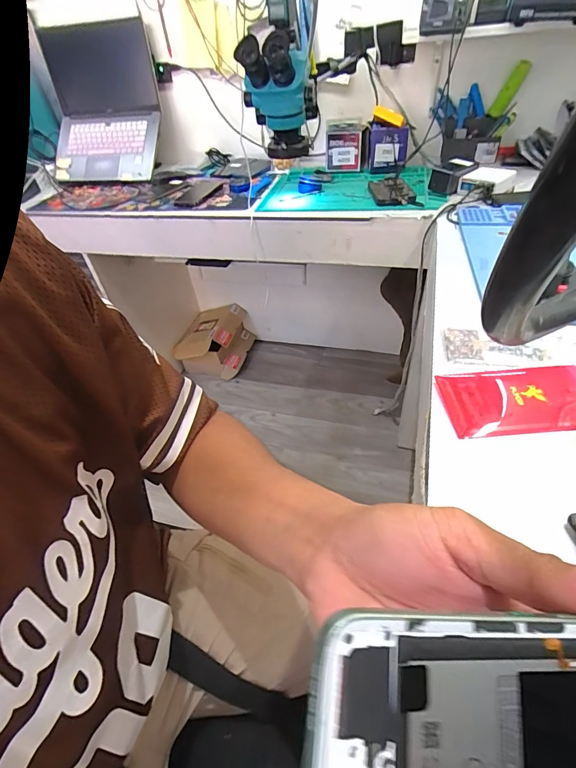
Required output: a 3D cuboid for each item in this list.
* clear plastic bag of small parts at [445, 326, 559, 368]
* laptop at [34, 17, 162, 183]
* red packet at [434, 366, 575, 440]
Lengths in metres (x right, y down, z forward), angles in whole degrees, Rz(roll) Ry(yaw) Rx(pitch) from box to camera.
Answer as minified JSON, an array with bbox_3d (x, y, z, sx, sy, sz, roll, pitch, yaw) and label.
[{"bbox_3d":[0.264,-0.044,0.471,0.133,0.012,0.061,6,45,14],"label":"clear plastic bag of small parts"},{"bbox_3d":[-0.536,-0.774,1.064,0.326,0.330,0.156,8,45,15],"label":"laptop"},{"bbox_3d":[0.256,0.017,0.421,0.162,0.013,0.092,-4,43,3],"label":"red packet"}]

